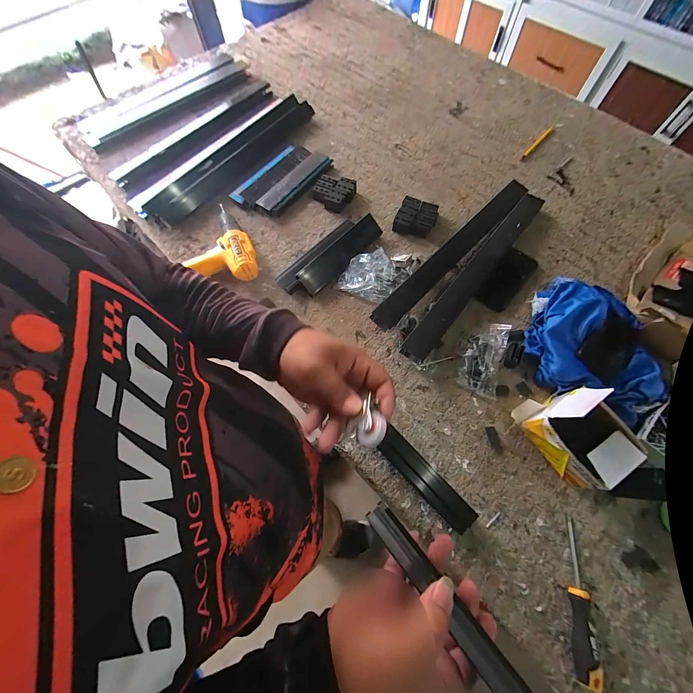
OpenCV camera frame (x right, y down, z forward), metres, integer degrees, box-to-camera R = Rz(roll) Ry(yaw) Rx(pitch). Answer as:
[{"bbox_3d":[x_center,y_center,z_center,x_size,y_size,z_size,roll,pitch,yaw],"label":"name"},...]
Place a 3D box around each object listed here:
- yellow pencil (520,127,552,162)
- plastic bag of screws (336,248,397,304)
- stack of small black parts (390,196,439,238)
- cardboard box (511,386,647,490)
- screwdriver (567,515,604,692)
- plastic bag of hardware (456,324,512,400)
[{"bbox_3d":[0.531,-0.567,0.830,0.012,0.005,0.171,39,74,16],"label":"yellow pencil"},{"bbox_3d":[0.059,-0.163,0.656,0.112,0.029,0.133,32,72,14],"label":"plastic bag of screws"},{"bbox_3d":[0.169,-0.310,0.714,0.089,0.029,0.093,21,70,10],"label":"stack of small black parts"},{"bbox_3d":[0.381,0.139,0.486,0.108,0.112,0.157,-32,70,-11],"label":"cardboard box"},{"bbox_3d":[0.344,0.366,0.428,0.028,0.033,0.201,10,68,6],"label":"screwdriver"},{"bbox_3d":[0.263,0.018,0.577,0.075,0.029,0.145,18,69,9],"label":"plastic bag of hardware"}]

